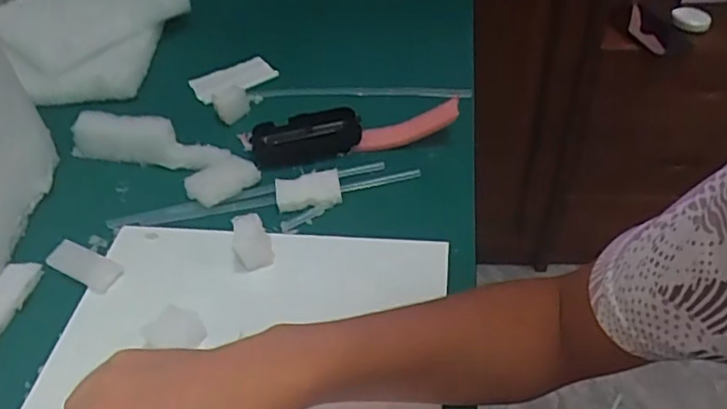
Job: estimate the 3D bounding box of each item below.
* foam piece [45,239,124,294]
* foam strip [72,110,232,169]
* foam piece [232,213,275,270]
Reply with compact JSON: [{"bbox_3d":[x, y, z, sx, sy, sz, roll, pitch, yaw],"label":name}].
[{"bbox_3d":[-0.244,0.054,0.527,0.082,0.011,0.029,21,51,24],"label":"foam piece"},{"bbox_3d":[-0.225,-0.065,0.621,0.169,0.050,0.021,8,47,14],"label":"foam strip"},{"bbox_3d":[-0.094,0.033,0.508,0.030,0.042,0.030,-3,45,3],"label":"foam piece"}]

